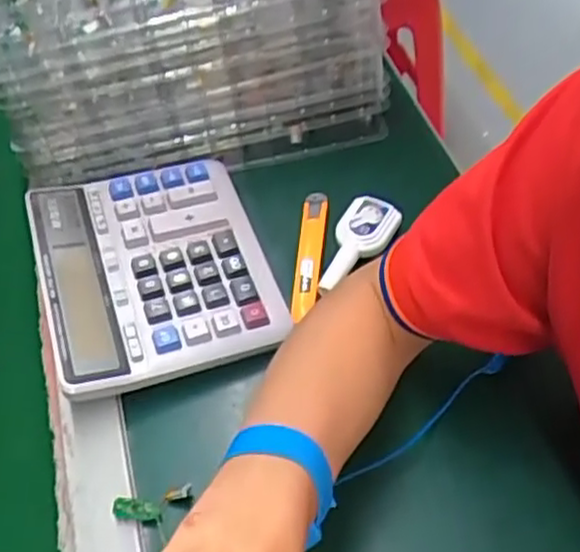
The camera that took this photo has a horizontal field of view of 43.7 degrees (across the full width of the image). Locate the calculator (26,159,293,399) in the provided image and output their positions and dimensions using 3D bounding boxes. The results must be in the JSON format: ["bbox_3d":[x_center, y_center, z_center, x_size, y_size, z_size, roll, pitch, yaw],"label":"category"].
[{"bbox_3d":[-0.101,-0.013,0.533,0.158,0.031,0.192,-18,53,-9],"label":"calculator"}]

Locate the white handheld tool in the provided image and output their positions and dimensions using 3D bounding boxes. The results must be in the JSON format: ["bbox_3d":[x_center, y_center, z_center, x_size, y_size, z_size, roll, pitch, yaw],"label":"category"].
[{"bbox_3d":[0.049,-0.025,0.540,0.037,0.014,0.085,26,59,22],"label":"white handheld tool"}]

